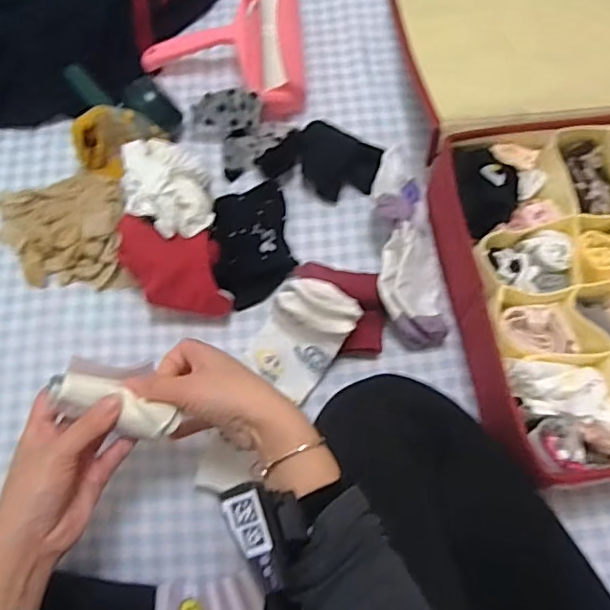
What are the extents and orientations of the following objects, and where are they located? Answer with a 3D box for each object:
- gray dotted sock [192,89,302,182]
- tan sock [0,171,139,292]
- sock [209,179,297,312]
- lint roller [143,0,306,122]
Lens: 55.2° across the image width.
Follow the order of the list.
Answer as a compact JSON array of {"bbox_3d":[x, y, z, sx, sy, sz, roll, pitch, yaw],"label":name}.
[{"bbox_3d":[-0.070,-0.194,0.672,0.127,0.054,0.081,15,68,6],"label":"gray dotted sock"},{"bbox_3d":[-0.260,-0.082,0.618,0.138,0.034,0.138,-10,68,-5],"label":"tan sock"},{"bbox_3d":[-0.056,-0.072,0.621,0.086,0.048,0.136,-12,68,-5],"label":"sock"},{"bbox_3d":[-0.098,-0.304,0.715,0.192,0.052,0.191,-4,68,-2],"label":"lint roller"}]

